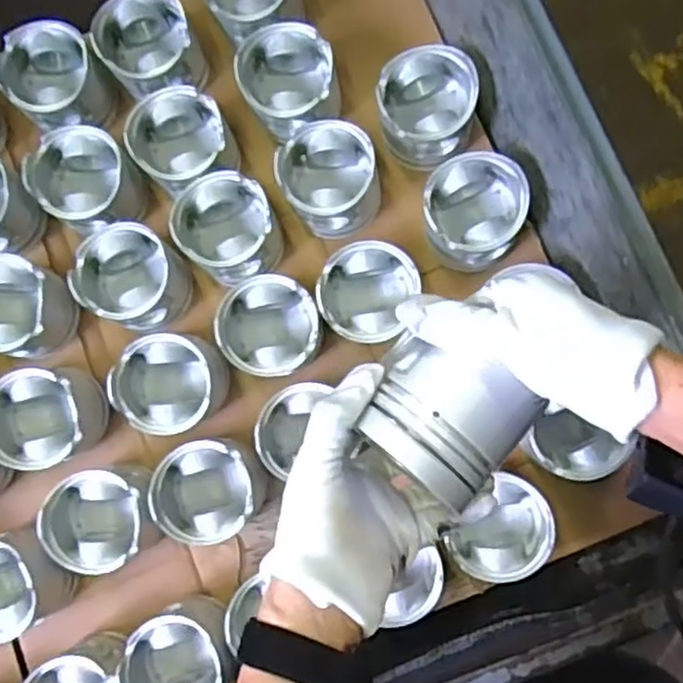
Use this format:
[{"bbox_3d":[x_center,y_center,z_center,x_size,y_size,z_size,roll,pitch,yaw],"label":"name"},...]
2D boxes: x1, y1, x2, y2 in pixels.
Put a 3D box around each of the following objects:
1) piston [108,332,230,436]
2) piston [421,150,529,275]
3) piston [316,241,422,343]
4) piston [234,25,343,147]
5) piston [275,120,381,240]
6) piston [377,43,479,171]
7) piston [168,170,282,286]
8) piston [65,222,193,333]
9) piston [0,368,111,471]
[{"bbox_3d":[-0.165,0.042,0.698,0.095,0.070,0.093,-7,83,4],"label":"piston"},{"bbox_3d":[0.127,-0.122,0.689,0.096,0.078,0.098,-4,83,4],"label":"piston"},{"bbox_3d":[0.023,-0.044,0.694,0.087,0.086,0.092,0,84,4],"label":"piston"},{"bbox_3d":[-0.051,-0.256,0.730,0.094,0.083,0.101,-4,83,4],"label":"piston"},{"bbox_3d":[-0.011,-0.159,0.720,0.096,0.068,0.103,-4,83,4],"label":"piston"},{"bbox_3d":[0.085,-0.225,0.716,0.096,0.079,0.103,-2,84,4],"label":"piston"},{"bbox_3d":[-0.108,-0.109,0.709,0.094,0.072,0.101,0,84,4],"label":"piston"},{"bbox_3d":[-0.205,-0.063,0.710,0.093,0.073,0.090,0,84,4],"label":"piston"},{"bbox_3d":[-0.283,0.074,0.686,0.095,0.075,0.092,-4,84,4],"label":"piston"}]

